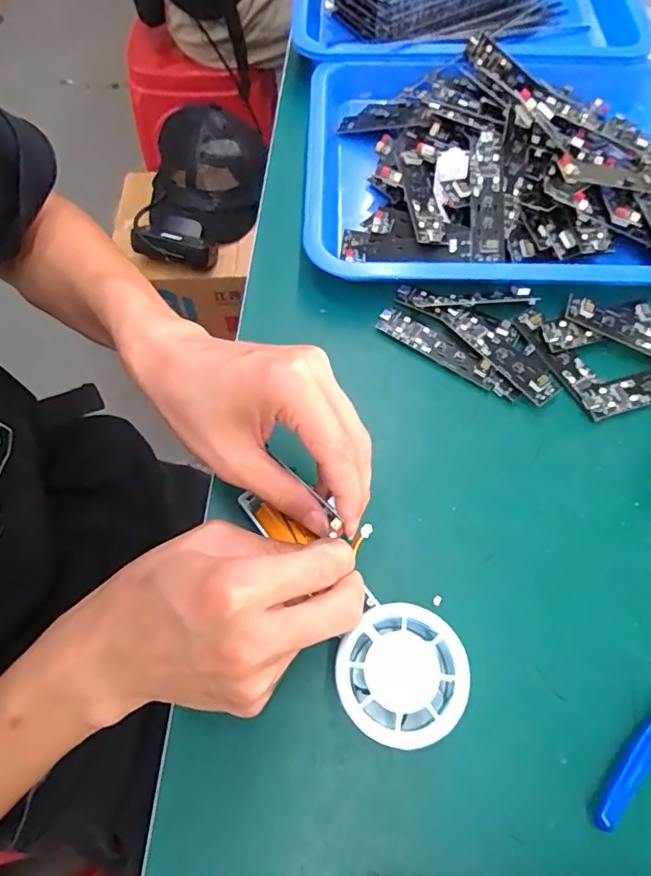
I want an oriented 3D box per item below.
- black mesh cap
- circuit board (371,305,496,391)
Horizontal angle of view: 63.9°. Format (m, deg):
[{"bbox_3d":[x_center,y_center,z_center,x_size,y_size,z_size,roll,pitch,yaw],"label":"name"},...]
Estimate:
[{"bbox_3d":[-0.164,-0.344,0.700,0.136,0.090,0.207,3,65,2],"label":"black mesh cap"},{"bbox_3d":[0.078,-0.065,0.367,0.093,0.006,0.021,34,70,15],"label":"circuit board"}]

